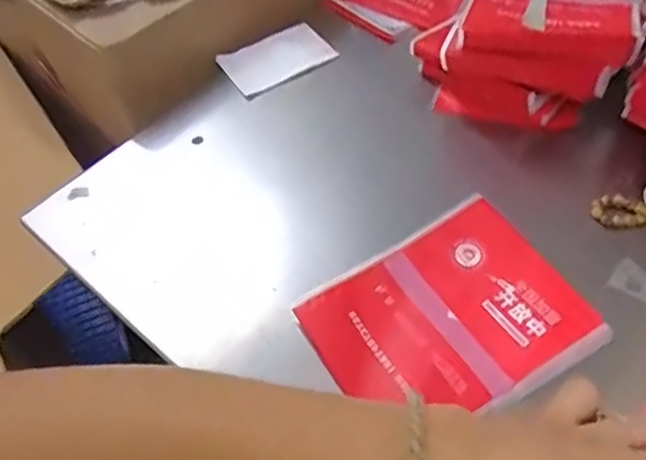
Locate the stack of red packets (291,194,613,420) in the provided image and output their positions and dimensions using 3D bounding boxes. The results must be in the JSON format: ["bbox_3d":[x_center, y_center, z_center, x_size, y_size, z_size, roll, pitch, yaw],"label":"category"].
[{"bbox_3d":[0.079,0.056,0.389,0.158,0.014,0.126,-28,55,-15],"label":"stack of red packets"}]

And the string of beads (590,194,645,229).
[{"bbox_3d":[0.218,-0.011,0.430,0.056,0.009,0.025,6,53,11],"label":"string of beads"}]

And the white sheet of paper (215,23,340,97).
[{"bbox_3d":[-0.041,-0.160,0.566,0.100,0.011,0.054,-24,53,-12],"label":"white sheet of paper"}]

